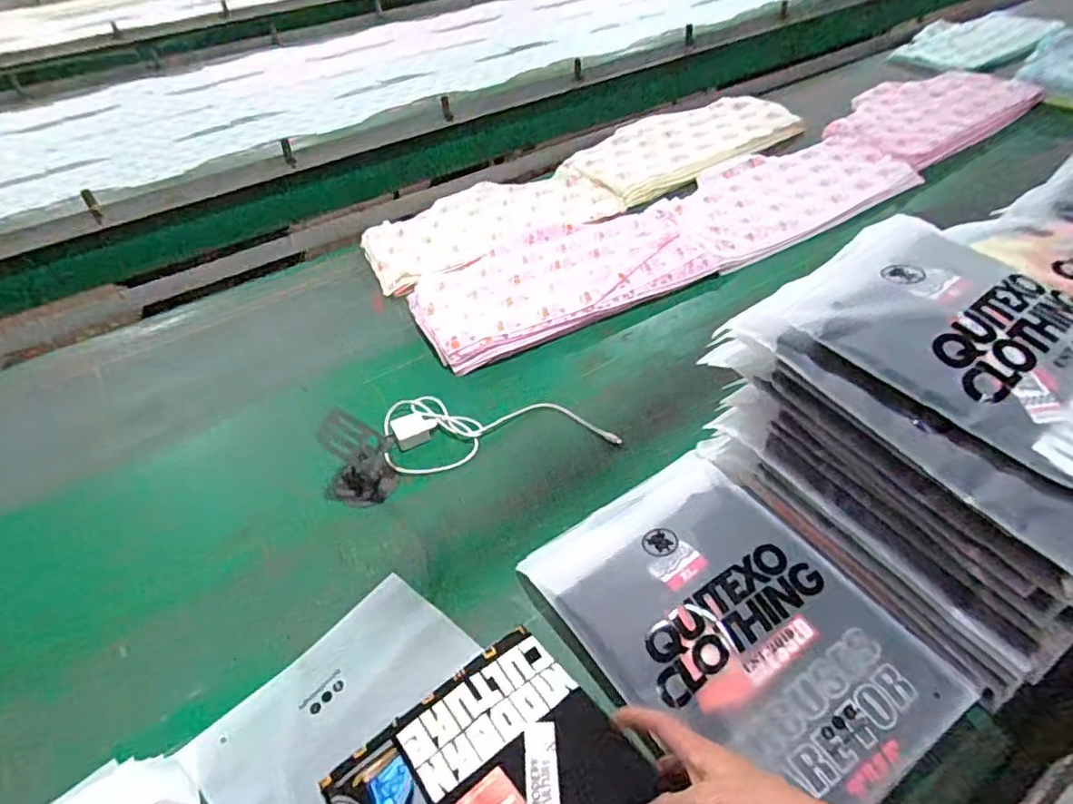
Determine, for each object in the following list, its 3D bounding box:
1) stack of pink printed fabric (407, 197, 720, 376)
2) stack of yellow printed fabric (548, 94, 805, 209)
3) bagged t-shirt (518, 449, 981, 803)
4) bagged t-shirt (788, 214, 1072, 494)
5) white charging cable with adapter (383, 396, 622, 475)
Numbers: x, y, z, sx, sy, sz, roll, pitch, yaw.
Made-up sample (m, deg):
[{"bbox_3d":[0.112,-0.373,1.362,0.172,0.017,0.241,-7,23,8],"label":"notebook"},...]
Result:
[{"bbox_3d":[0.043,-0.218,1.046,0.496,0.038,0.260,-23,48,-17],"label":"stack of pink printed fabric"},{"bbox_3d":[0.316,-0.581,1.381,0.532,0.035,0.299,-35,52,-27],"label":"stack of yellow printed fabric"},{"bbox_3d":[0.177,0.206,0.590,0.252,0.053,0.344,-25,49,-19],"label":"bagged t-shirt"},{"bbox_3d":[0.390,-0.055,0.516,0.221,0.030,0.316,-33,56,-28],"label":"bagged t-shirt"},{"bbox_3d":[-0.053,0.025,0.827,0.301,0.022,0.134,-8,45,-4],"label":"white charging cable with adapter"}]

